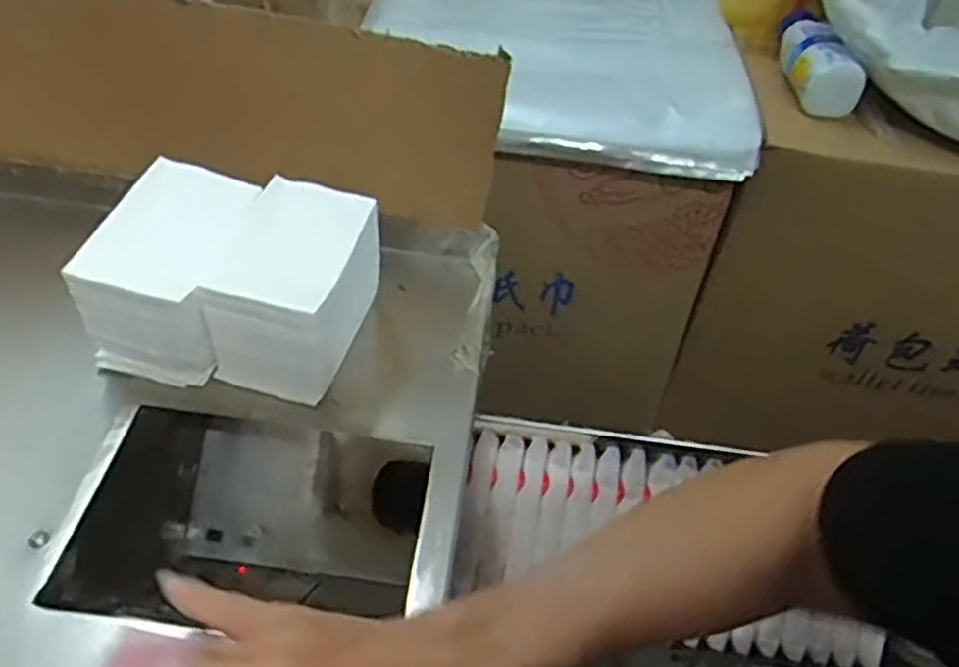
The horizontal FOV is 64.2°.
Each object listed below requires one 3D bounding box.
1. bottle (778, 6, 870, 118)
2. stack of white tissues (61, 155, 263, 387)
[{"bbox_3d":[0.298,-0.247,0.679,0.057,0.056,0.146,9,44,2],"label":"bottle"},{"bbox_3d":[-0.177,-0.032,0.456,0.079,0.090,0.105,14,44,7],"label":"stack of white tissues"}]

